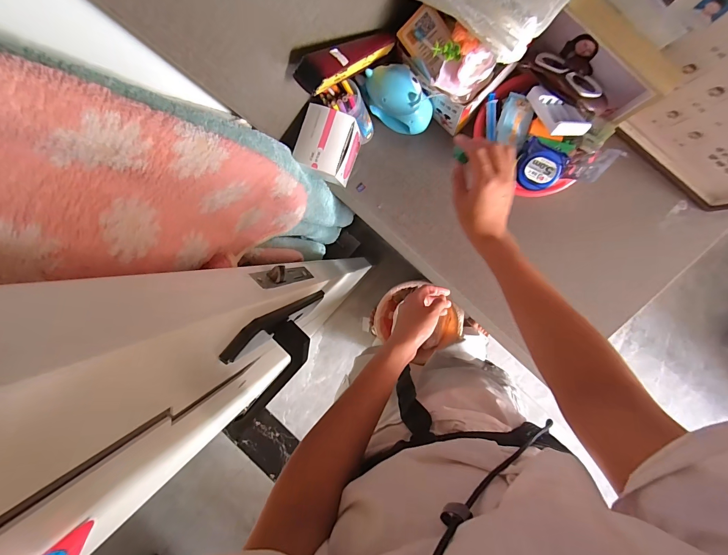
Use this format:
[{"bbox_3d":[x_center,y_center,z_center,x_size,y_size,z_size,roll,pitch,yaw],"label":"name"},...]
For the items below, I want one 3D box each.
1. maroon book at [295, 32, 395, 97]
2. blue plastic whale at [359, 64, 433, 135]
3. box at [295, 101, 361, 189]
[{"bbox_3d":[-0.015,-0.272,0.407,0.047,0.188,0.040,32,140,5],"label":"maroon book"},{"bbox_3d":[0.053,-0.262,0.506,0.101,0.143,0.060,31,98,5],"label":"blue plastic whale"},{"bbox_3d":[-0.051,-0.180,0.464,0.069,0.067,0.085,20,97,6],"label":"box"}]

